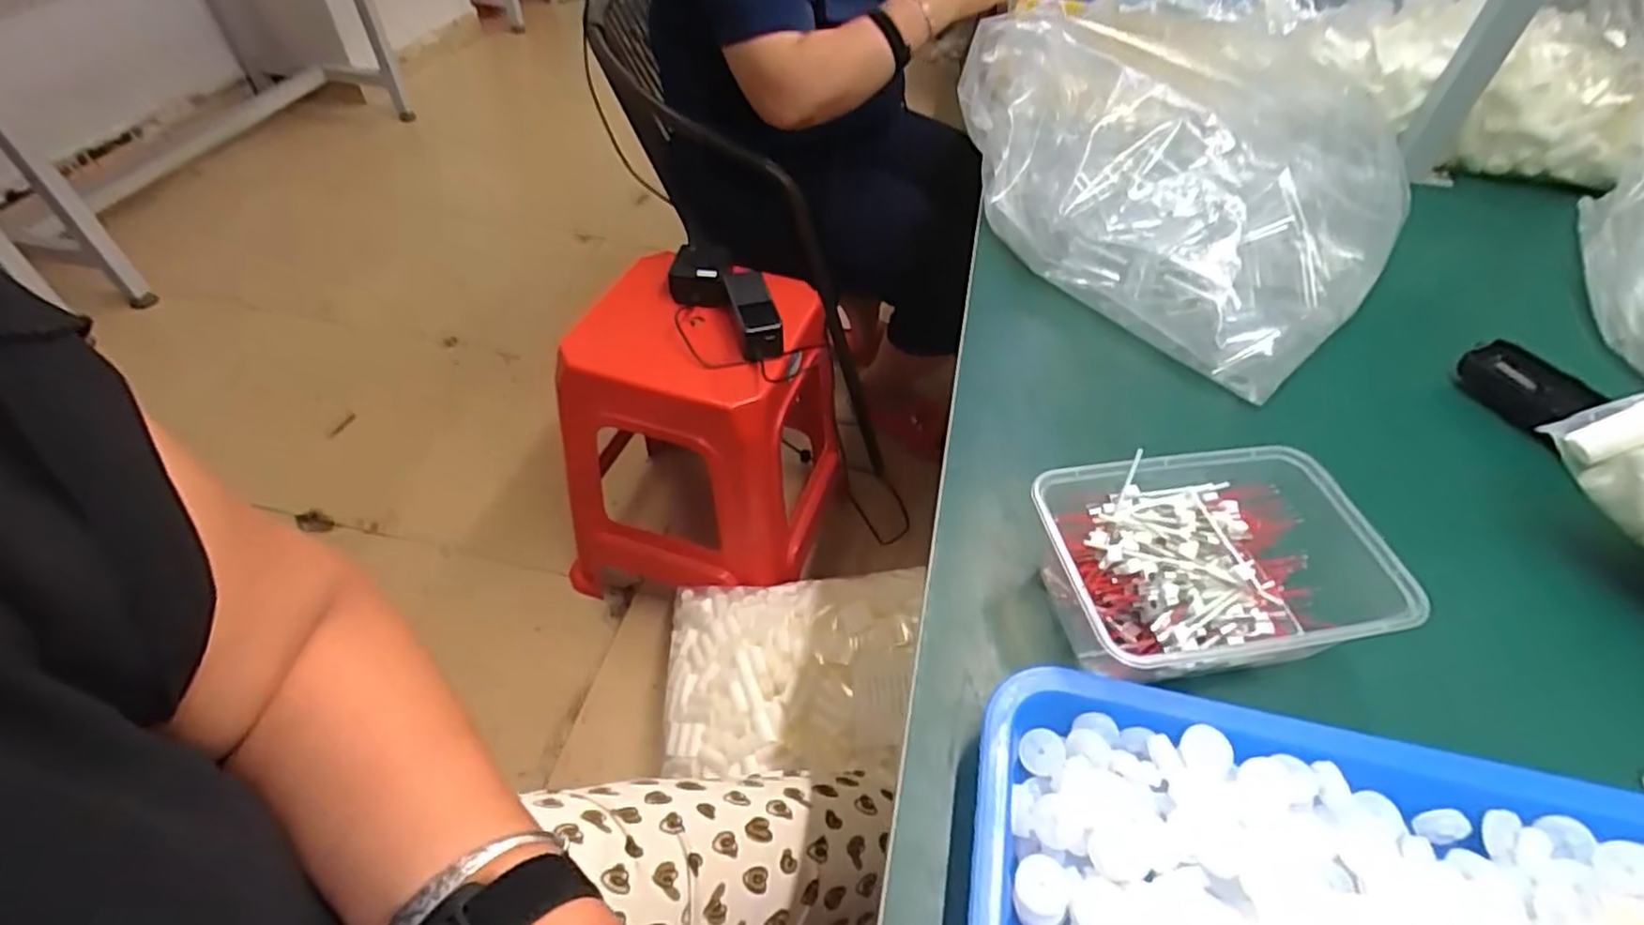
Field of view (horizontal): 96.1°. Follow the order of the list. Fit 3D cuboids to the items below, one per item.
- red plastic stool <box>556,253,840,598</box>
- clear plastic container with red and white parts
[{"bbox_3d":[-0.185,-0.034,1.149,0.361,0.518,0.361,2,41,-2],"label":"red plastic stool"},{"bbox_3d":[0.203,0.059,0.404,0.179,0.070,0.114,-1,48,-3],"label":"clear plastic container with red and white parts"}]

